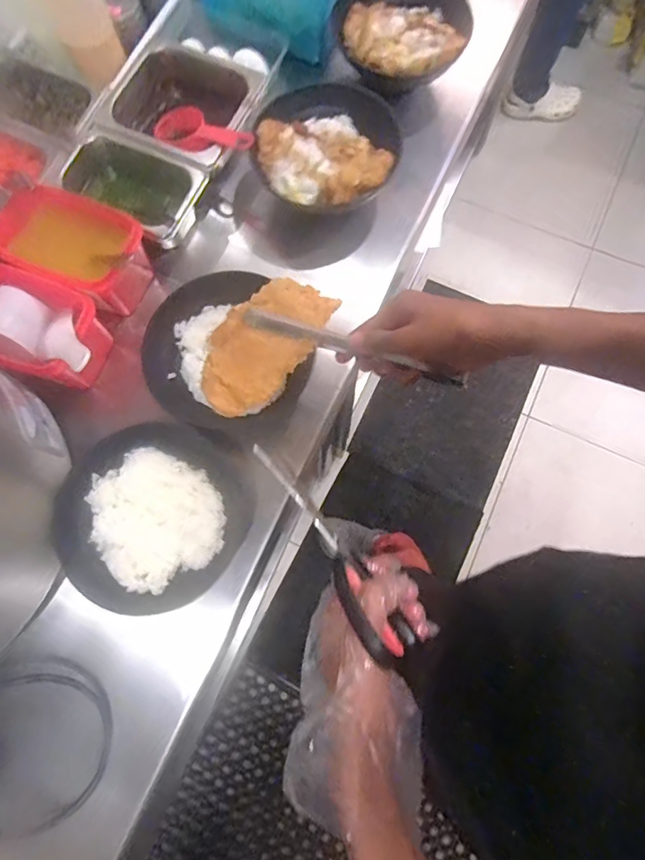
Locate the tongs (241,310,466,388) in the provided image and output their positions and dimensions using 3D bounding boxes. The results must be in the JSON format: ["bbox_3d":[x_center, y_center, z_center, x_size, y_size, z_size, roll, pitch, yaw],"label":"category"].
[{"bbox_3d":[0.026,-0.076,0.445,0.208,0.020,0.015,19,76,5],"label":"tongs"}]

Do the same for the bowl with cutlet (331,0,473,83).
[{"bbox_3d":[0.103,-0.535,0.652,0.180,0.059,0.148,11,76,4],"label":"bowl with cutlet"}]

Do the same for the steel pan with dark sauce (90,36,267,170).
[{"bbox_3d":[-0.184,-0.410,0.649,0.183,0.088,0.159,20,76,6],"label":"steel pan with dark sauce"}]

